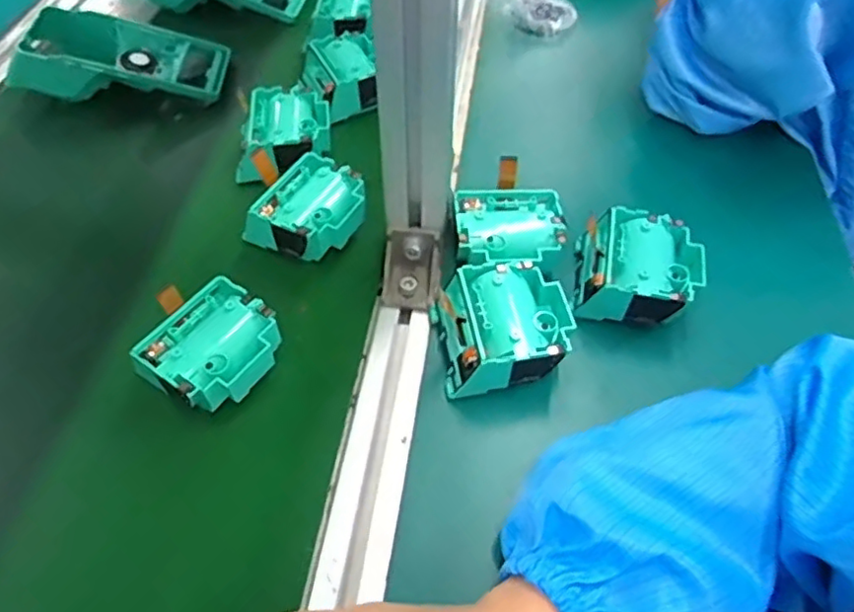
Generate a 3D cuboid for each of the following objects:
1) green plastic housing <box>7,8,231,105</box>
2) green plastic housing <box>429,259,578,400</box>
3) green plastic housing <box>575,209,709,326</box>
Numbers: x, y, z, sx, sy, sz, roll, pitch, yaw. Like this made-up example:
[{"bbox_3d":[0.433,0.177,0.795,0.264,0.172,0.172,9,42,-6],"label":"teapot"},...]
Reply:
[{"bbox_3d":[-0.285,-0.231,0.588,0.181,0.052,0.089,1,59,-1],"label":"green plastic housing"},{"bbox_3d":[0.048,0.014,0.399,0.078,0.042,0.074,-8,60,-6],"label":"green plastic housing"},{"bbox_3d":[0.145,-0.024,0.429,0.078,0.042,0.073,12,59,5],"label":"green plastic housing"}]

